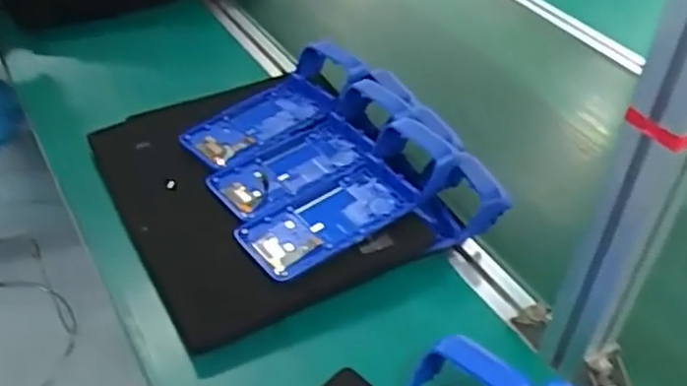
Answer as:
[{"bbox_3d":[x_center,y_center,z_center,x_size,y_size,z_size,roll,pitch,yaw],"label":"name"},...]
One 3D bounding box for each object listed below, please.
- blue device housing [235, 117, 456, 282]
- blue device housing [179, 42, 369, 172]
[{"bbox_3d":[0.010,0.005,0.679,0.226,0.065,0.091,-30,51,-32],"label":"blue device housing"},{"bbox_3d":[-0.081,-0.105,0.787,0.217,0.051,0.109,-32,52,-33],"label":"blue device housing"}]

